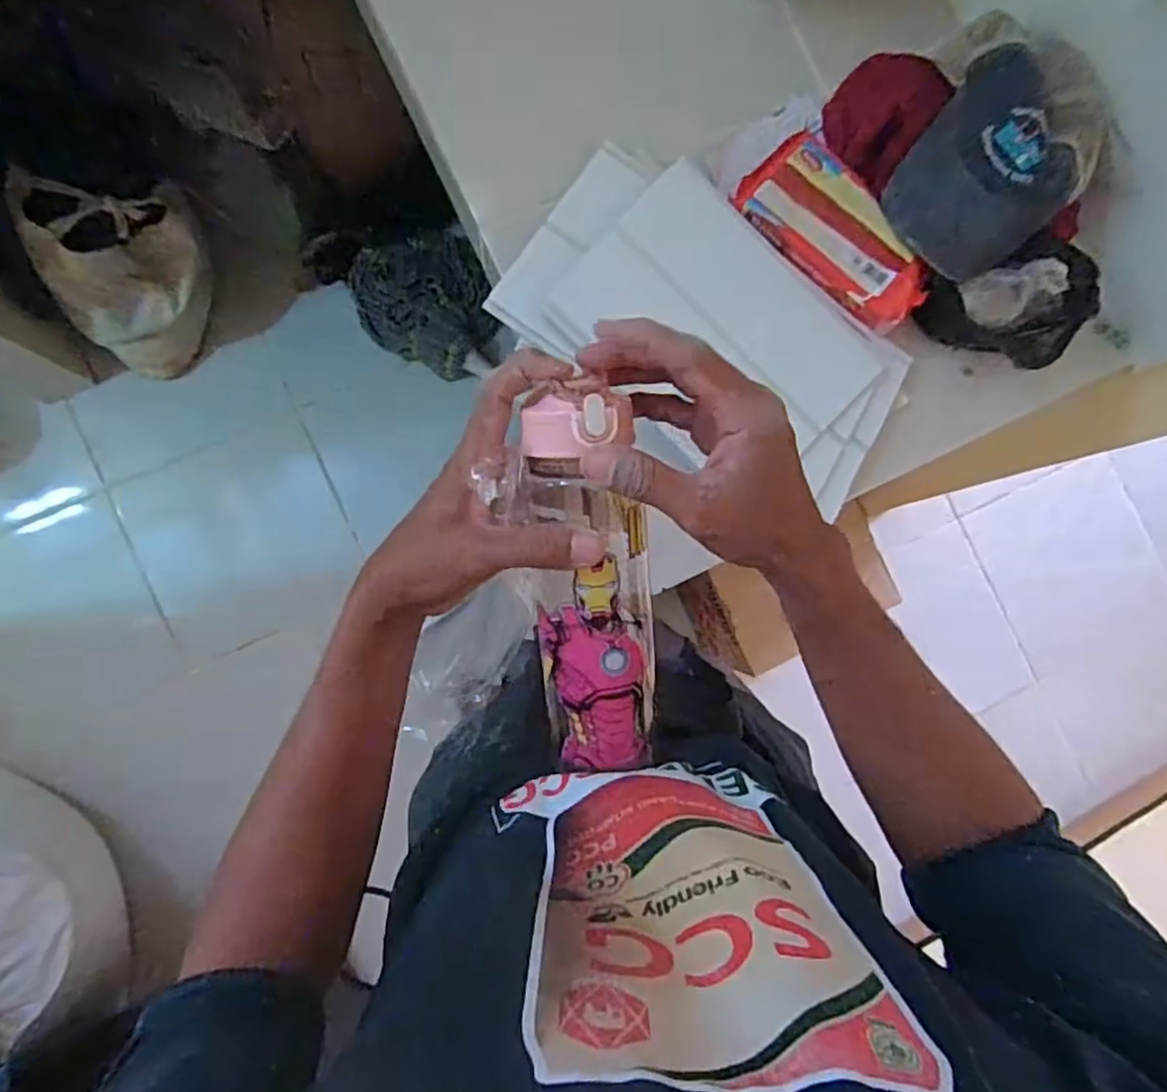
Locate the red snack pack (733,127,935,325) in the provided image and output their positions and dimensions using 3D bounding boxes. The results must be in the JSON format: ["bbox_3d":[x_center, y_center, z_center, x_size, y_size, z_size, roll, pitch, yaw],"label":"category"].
[{"bbox_3d":[0.248,-0.305,0.680,0.107,0.036,0.206,-39,89,-6],"label":"red snack pack"}]

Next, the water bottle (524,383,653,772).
[{"bbox_3d":[0.004,0.026,0.410,0.068,0.072,0.232,-7,106,-5],"label":"water bottle"}]

